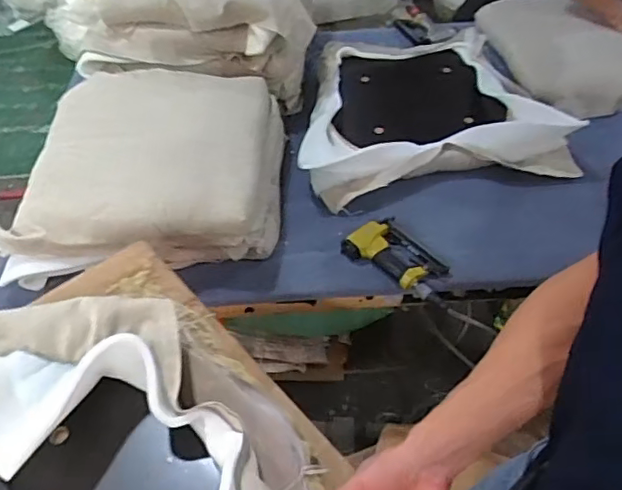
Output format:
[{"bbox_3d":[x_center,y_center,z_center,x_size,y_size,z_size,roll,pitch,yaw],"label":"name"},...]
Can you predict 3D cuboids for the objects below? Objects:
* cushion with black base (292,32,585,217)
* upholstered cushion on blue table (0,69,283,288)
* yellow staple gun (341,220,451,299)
[{"bbox_3d":[0.255,-0.363,1.460,0.607,0.114,0.578,-9,49,-3],"label":"cushion with black base"},{"bbox_3d":[-0.344,-0.175,1.257,0.536,0.202,0.505,-2,49,3],"label":"upholstered cushion on blue table"},{"bbox_3d":[0.175,0.022,1.208,0.201,0.048,0.123,36,60,29],"label":"yellow staple gun"}]

